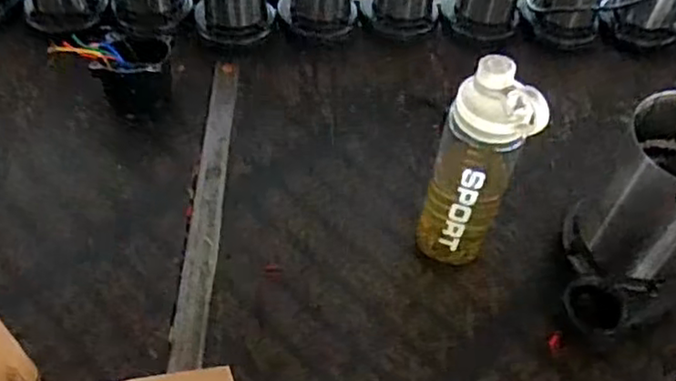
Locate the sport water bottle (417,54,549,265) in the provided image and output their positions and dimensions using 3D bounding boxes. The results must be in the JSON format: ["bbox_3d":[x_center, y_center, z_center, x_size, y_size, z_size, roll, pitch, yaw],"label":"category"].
[{"bbox_3d":[0.142,-0.018,0.692,0.084,0.252,0.076,17,52,10],"label":"sport water bottle"}]

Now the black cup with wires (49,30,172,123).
[{"bbox_3d":[-0.293,-0.161,0.876,0.130,0.084,0.102,7,51,1],"label":"black cup with wires"}]

